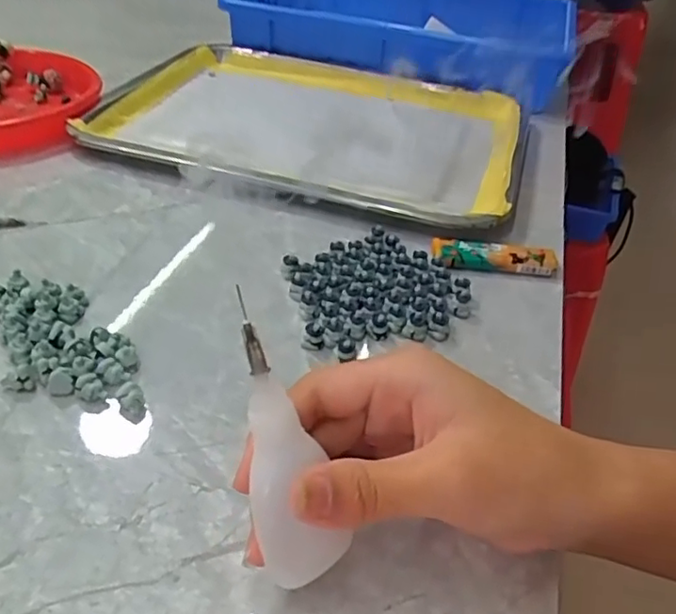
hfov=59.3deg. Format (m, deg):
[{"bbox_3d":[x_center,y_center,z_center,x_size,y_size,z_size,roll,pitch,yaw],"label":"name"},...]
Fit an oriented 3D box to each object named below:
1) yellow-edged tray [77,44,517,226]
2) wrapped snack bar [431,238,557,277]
[{"bbox_3d":[-0.020,-0.158,0.511,0.344,0.024,0.245,15,40,9],"label":"yellow-edged tray"},{"bbox_3d":[0.100,-0.031,0.383,0.078,0.014,0.018,6,39,-2],"label":"wrapped snack bar"}]

